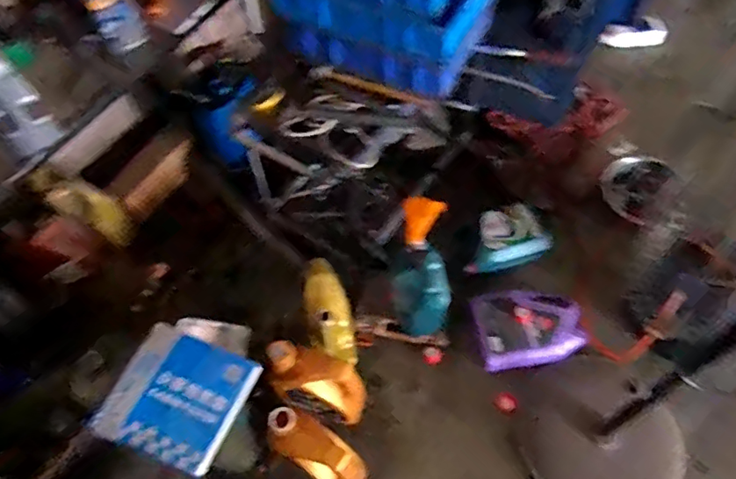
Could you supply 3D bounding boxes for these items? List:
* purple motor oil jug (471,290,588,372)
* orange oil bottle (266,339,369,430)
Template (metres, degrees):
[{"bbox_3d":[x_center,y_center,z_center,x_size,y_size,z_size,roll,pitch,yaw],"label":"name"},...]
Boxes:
[{"bbox_3d":[0.443,0.230,1.474,0.308,0.072,0.211,-8,57,-3],"label":"purple motor oil jug"},{"bbox_3d":[-0.124,0.353,1.325,0.209,0.322,0.114,3,57,5],"label":"orange oil bottle"}]

